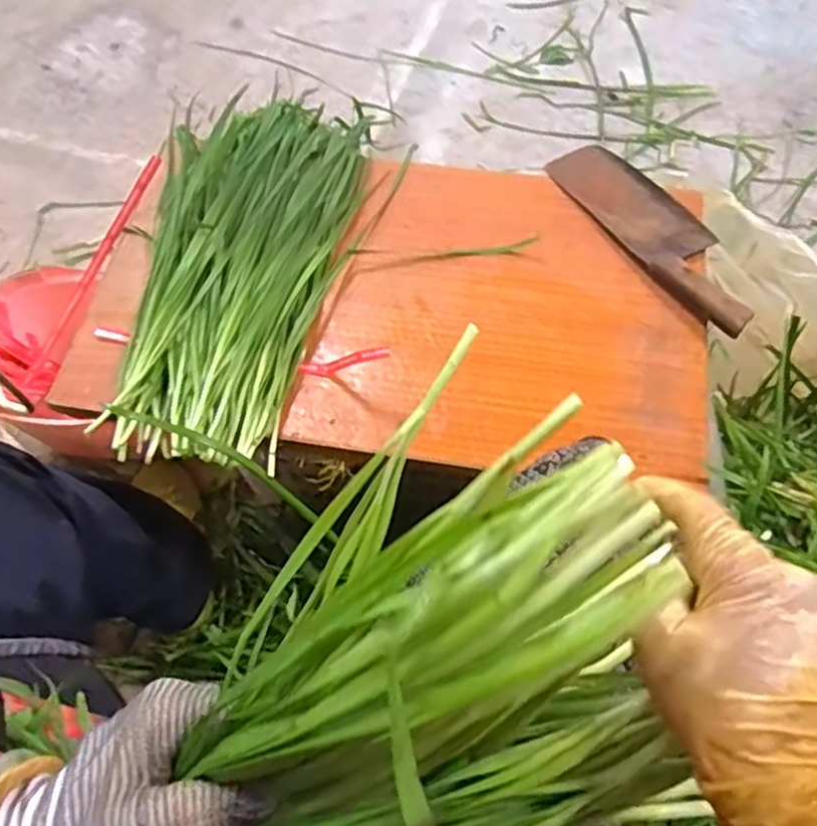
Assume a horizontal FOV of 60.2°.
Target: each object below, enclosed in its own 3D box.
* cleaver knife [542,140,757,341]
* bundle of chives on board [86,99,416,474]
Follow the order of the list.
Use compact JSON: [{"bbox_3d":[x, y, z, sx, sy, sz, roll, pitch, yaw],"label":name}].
[{"bbox_3d":[0.256,-0.190,0.723,0.080,0.031,0.270,-31,67,-13],"label":"cleaver knife"},{"bbox_3d":[-0.156,-0.156,0.706,0.208,0.034,0.445,12,65,8],"label":"bundle of chives on board"}]

